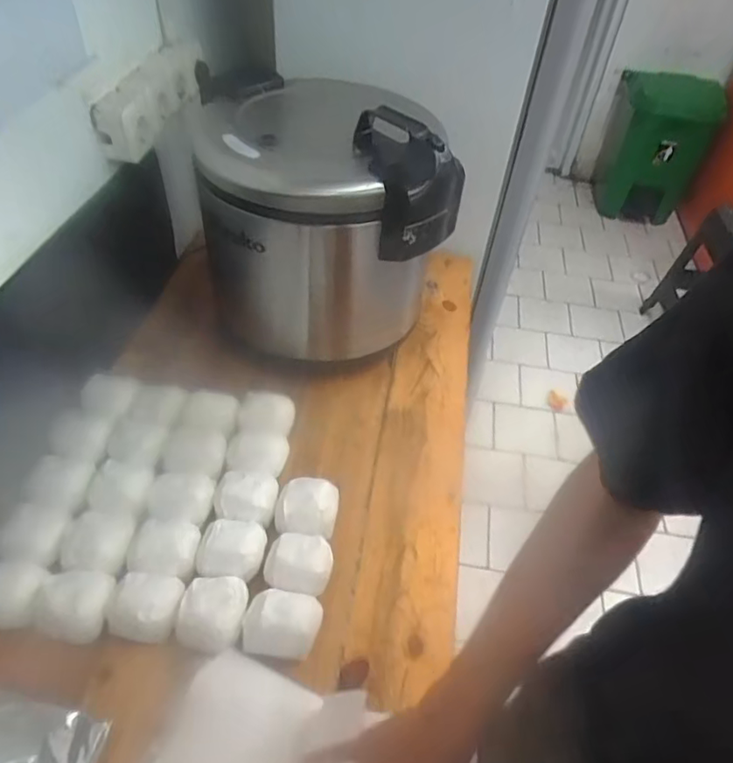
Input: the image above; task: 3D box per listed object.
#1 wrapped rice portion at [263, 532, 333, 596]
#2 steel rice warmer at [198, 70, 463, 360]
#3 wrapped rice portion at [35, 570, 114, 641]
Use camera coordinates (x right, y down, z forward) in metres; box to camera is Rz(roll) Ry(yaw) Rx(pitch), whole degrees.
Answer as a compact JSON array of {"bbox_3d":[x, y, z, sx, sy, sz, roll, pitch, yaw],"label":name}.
[{"bbox_3d":[-0.083,0.224,0.718,0.078,0.051,0.076,8,47,3],"label":"wrapped rice portion"},{"bbox_3d":[-0.068,-0.239,0.867,0.317,0.323,0.272,-6,48,-10],"label":"steel rice warmer"},{"bbox_3d":[-0.336,0.249,0.662,0.081,0.029,0.074,4,47,-1],"label":"wrapped rice portion"}]

